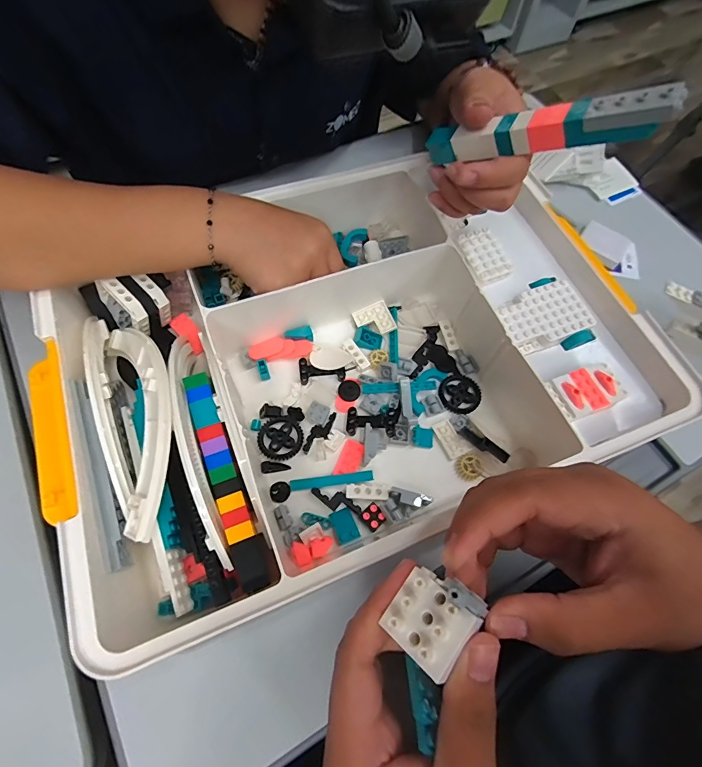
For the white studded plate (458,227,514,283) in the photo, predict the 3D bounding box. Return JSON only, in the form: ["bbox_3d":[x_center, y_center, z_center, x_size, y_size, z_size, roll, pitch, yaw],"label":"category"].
[{"bbox_3d":[0.111,-0.108,0.342,0.034,0.007,0.048,-22,72,-7],"label":"white studded plate"}]

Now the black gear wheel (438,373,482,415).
[{"bbox_3d":[0.094,0.009,0.351,0.035,0.005,0.035,1,66,-3],"label":"black gear wheel"}]

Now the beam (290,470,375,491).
[{"bbox_3d":[-0.015,0.073,0.311,0.063,0.007,0.009,-5,66,-6],"label":"beam"}]

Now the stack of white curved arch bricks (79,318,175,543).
[{"bbox_3d":[-0.147,0.010,0.277,0.053,0.034,0.181,-24,59,-11],"label":"stack of white curved arch bricks"}]

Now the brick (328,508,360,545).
[{"bbox_3d":[-0.005,0.103,0.296,0.016,0.007,0.023,-21,69,-13],"label":"brick"}]

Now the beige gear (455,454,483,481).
[{"bbox_3d":[0.093,0.066,0.322,0.018,0.007,0.020,-11,67,-9],"label":"beige gear"}]

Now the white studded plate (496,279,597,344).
[{"bbox_3d":[0.154,-0.055,0.326,0.069,0.006,0.046,-18,68,-12],"label":"white studded plate"}]

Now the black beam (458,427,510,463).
[{"bbox_3d":[0.105,0.048,0.324,0.041,0.009,0.009,32,70,28],"label":"black beam"}]

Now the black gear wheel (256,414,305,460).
[{"bbox_3d":[-0.056,0.043,0.324,0.035,0.004,0.035,1,66,-3],"label":"black gear wheel"}]

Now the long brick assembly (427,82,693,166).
[{"bbox_3d":[0.104,-0.144,0.231,0.133,0.023,0.012,16,65,39],"label":"long brick assembly"}]

